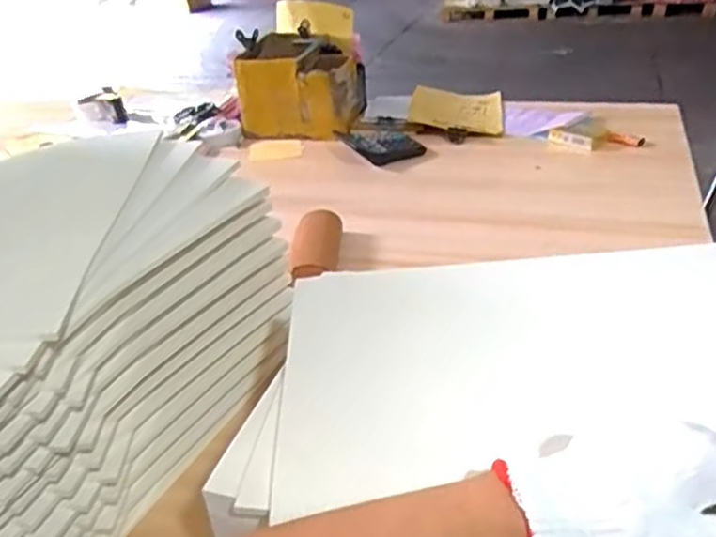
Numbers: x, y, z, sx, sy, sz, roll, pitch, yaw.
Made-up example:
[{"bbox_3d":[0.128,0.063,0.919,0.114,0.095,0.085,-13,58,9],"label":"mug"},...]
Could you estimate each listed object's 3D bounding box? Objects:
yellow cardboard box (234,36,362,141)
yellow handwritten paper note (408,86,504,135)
[{"bbox_3d":[-0.110,-0.377,1.393,0.226,0.145,0.239,1,31,9],"label":"yellow cardboard box"},{"bbox_3d":[0.201,-0.326,1.380,0.180,0.032,0.242,2,32,10],"label":"yellow handwritten paper note"}]

